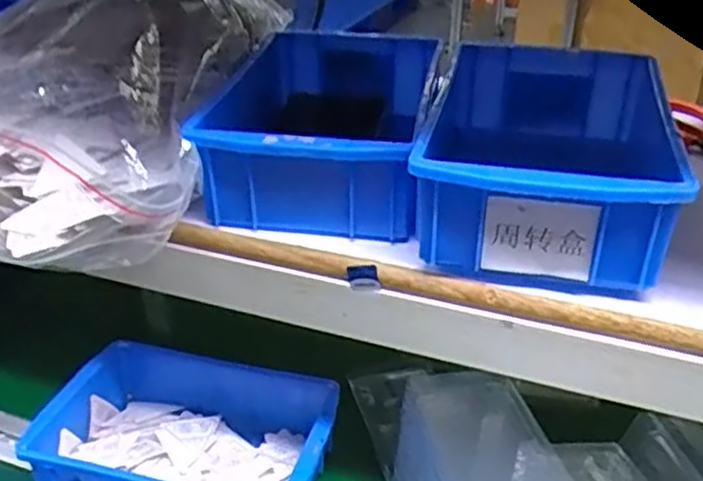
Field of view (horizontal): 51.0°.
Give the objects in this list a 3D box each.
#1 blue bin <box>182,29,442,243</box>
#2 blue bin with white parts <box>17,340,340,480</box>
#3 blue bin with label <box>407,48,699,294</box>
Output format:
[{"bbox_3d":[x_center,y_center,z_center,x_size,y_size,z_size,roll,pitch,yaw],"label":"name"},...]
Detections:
[{"bbox_3d":[-0.015,-0.074,0.483,0.120,0.065,0.201,5,32,8],"label":"blue bin"},{"bbox_3d":[-0.118,0.155,0.549,0.200,0.069,0.131,9,33,14],"label":"blue bin with white parts"},{"bbox_3d":[0.111,-0.049,0.433,0.129,0.065,0.191,7,32,10],"label":"blue bin with label"}]

